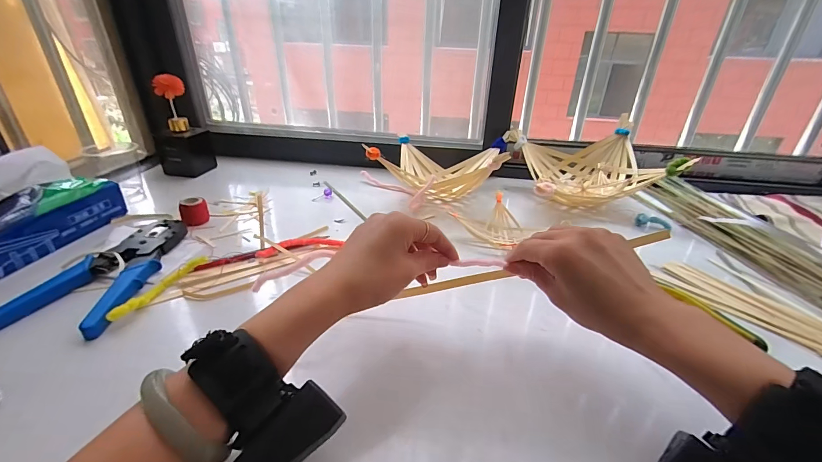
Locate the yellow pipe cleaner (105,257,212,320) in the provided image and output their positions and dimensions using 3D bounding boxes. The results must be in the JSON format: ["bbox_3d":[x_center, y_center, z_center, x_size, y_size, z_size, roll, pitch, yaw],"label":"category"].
[{"bbox_3d":[-0.265,0.059,0.382,0.020,0.017,0.108,12,31,17],"label":"yellow pipe cleaner"}]

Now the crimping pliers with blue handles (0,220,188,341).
[{"bbox_3d":[-0.333,0.041,0.405,0.104,0.021,0.193,1,30,-2],"label":"crimping pliers with blue handles"}]

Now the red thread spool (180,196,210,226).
[{"bbox_3d":[-0.308,-0.027,0.515,0.034,0.034,0.032,-15,34,-27],"label":"red thread spool"}]

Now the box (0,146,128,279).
[{"bbox_3d":[-0.476,-0.036,0.444,0.083,0.092,0.179,6,30,8],"label":"box"}]

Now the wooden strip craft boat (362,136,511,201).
[{"bbox_3d":[0.054,-0.109,0.615,0.202,0.098,0.195,8,30,12],"label":"wooden strip craft boat"}]

